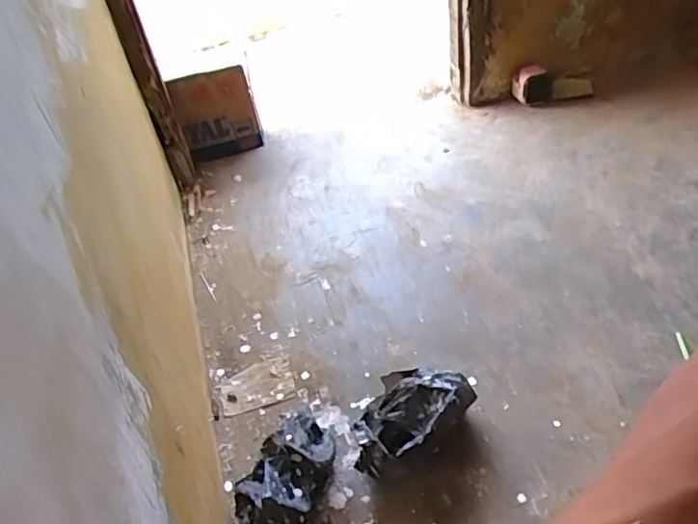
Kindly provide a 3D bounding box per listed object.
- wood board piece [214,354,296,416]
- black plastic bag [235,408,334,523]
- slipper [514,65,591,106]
[{"bbox_3d":[-0.160,0.211,1.018,0.126,0.009,0.086,-18,42,-12],"label":"wood board piece"},{"bbox_3d":[-0.097,0.316,0.822,0.124,0.088,0.234,9,57,18],"label":"black plastic bag"},{"bbox_3d":[0.569,-0.490,1.639,0.253,0.088,0.067,-5,39,-20],"label":"slipper"}]

